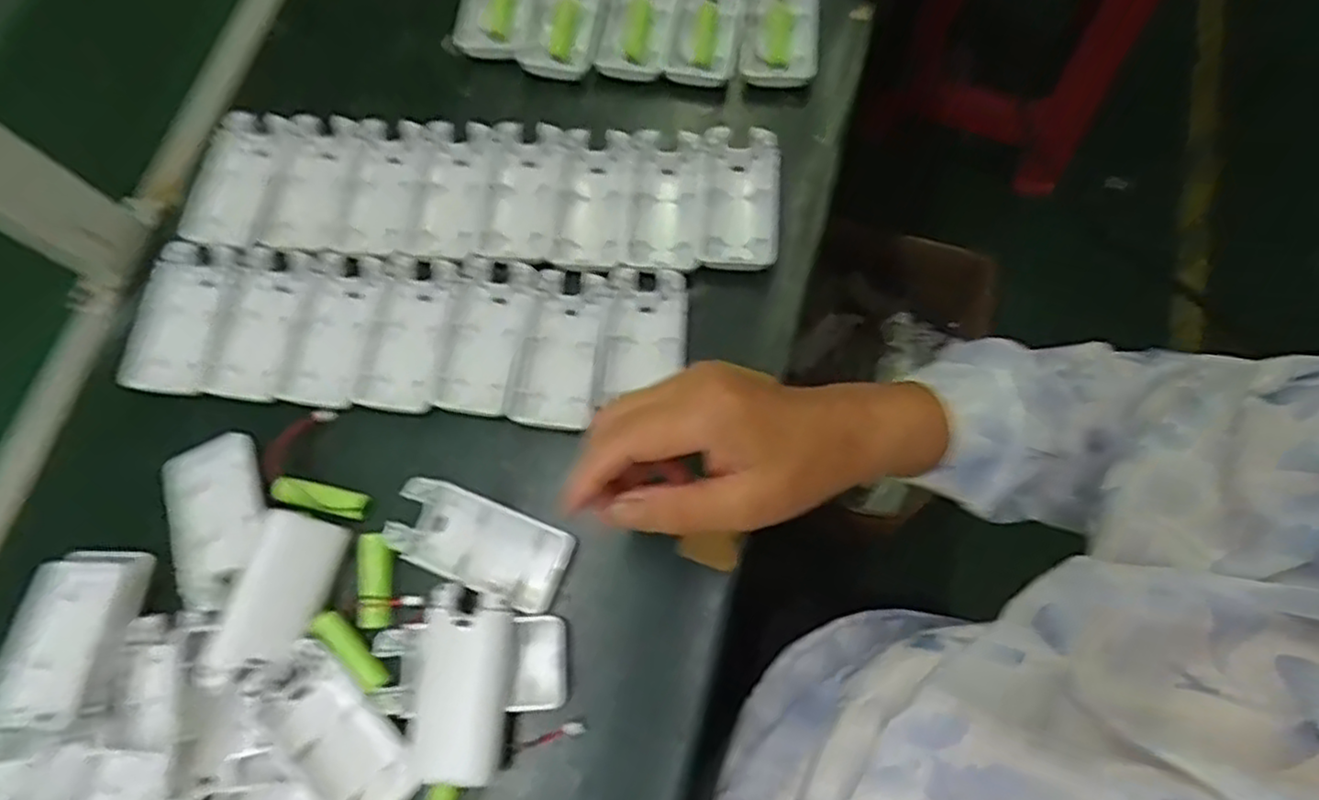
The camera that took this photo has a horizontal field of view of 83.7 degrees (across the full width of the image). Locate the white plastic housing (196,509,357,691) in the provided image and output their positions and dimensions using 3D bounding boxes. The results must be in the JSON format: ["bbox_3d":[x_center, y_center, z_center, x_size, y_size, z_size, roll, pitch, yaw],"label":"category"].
[{"bbox_3d":[-0.200,0.104,0.383,0.044,0.014,0.088,15,74,8],"label":"white plastic housing"}]

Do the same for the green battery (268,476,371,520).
[{"bbox_3d":[-0.189,0.055,0.413,0.054,0.013,0.016,12,74,7],"label":"green battery"}]

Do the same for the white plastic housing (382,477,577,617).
[{"bbox_3d":[-0.099,0.078,0.403,0.098,0.010,0.046,22,75,10],"label":"white plastic housing"}]

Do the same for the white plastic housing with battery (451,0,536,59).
[{"bbox_3d":[-0.107,-0.271,0.495,0.053,0.029,0.085,12,74,7],"label":"white plastic housing with battery"}]

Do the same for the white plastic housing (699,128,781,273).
[{"bbox_3d":[0.053,-0.127,0.462,0.044,0.015,0.092,5,73,5],"label":"white plastic housing"}]

